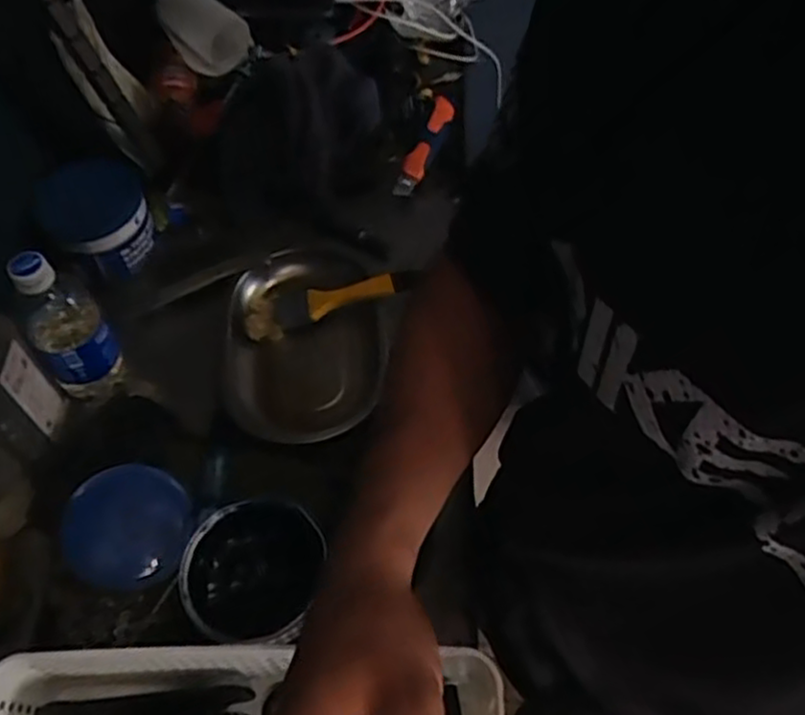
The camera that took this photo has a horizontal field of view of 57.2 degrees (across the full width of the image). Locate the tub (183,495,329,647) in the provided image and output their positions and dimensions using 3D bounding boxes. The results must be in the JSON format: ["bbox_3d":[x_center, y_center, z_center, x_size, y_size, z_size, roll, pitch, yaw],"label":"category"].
[{"bbox_3d":[-0.103,0.162,0.541,0.093,0.078,0.103,1,57,4],"label":"tub"}]

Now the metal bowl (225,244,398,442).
[{"bbox_3d":[-0.090,-0.020,0.706,0.160,0.035,0.213,-2,57,2],"label":"metal bowl"}]

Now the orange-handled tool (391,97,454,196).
[{"bbox_3d":[0.030,-0.239,0.823,0.030,0.026,0.173,14,59,12],"label":"orange-handled tool"}]

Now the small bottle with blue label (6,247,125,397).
[{"bbox_3d":[-0.290,-0.035,0.618,0.059,0.137,0.059,-31,61,-16],"label":"small bottle with blue label"}]

